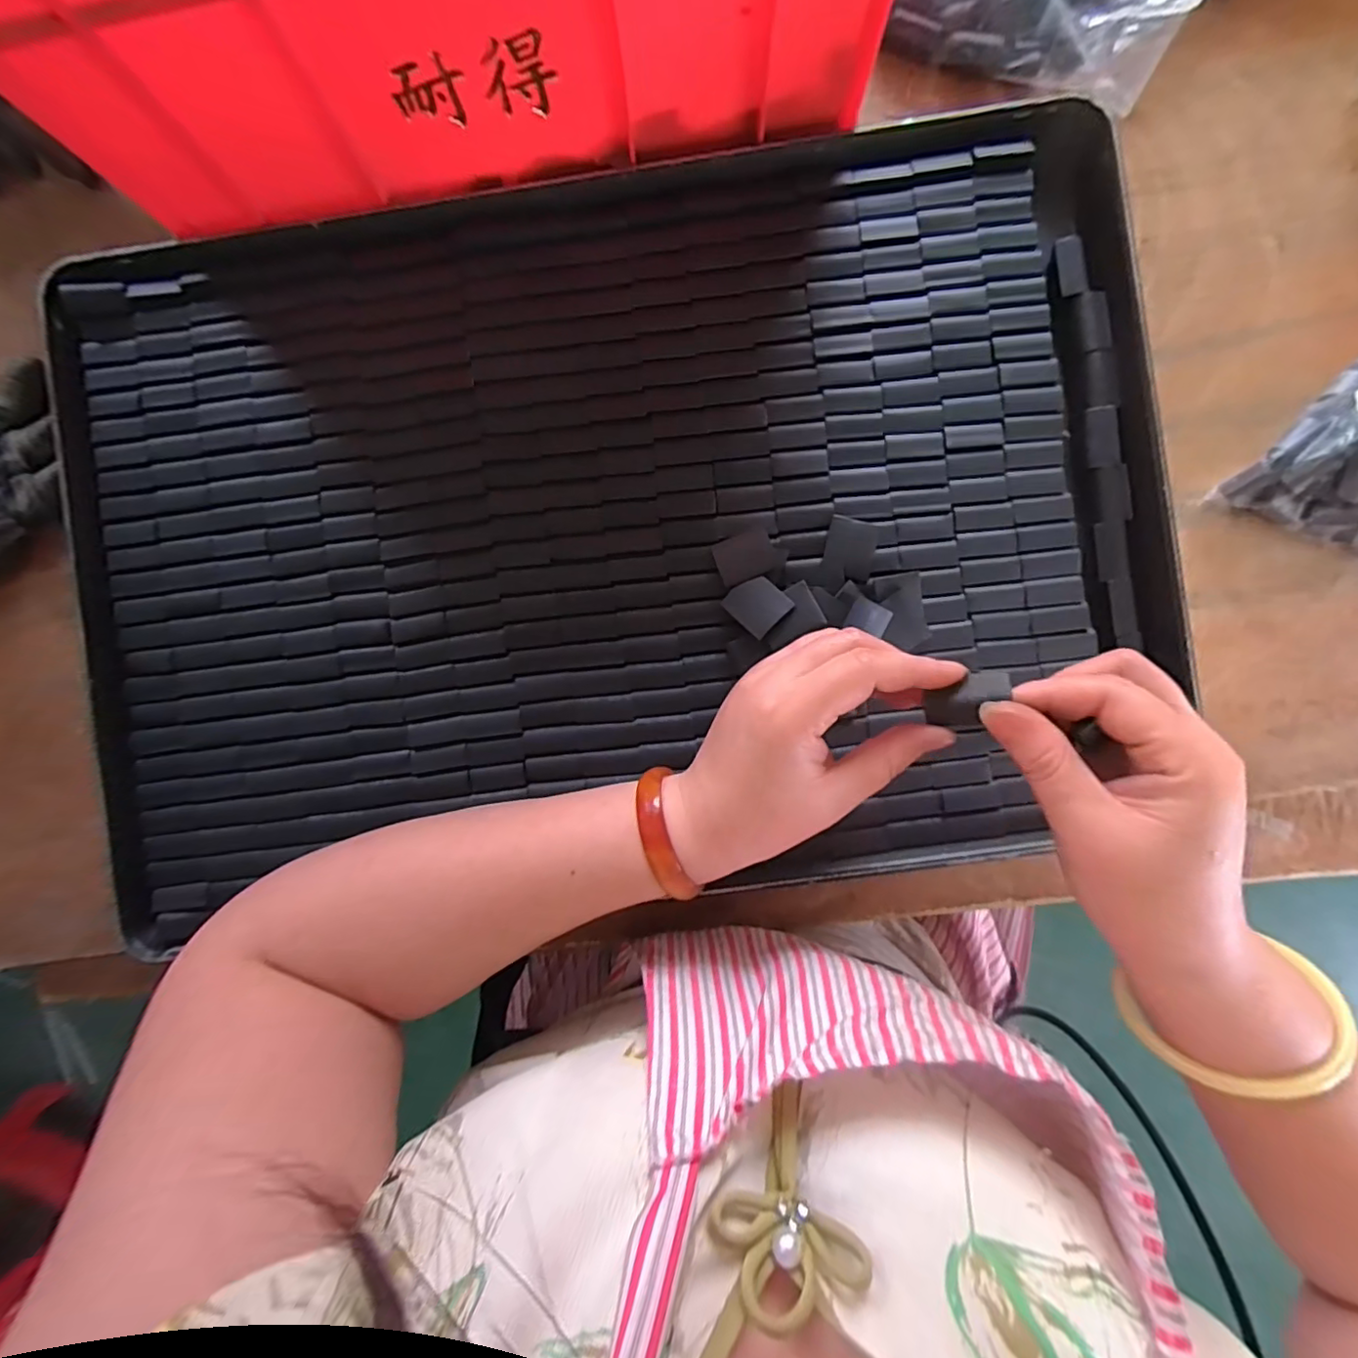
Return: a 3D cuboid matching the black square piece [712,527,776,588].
[{"bbox_3d":[0.036,-0.066,0.322,0.030,0.006,0.025,-21,89,2],"label":"black square piece"}]

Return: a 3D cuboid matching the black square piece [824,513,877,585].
[{"bbox_3d":[0.093,-0.070,0.321,0.026,0.005,0.033,14,90,2],"label":"black square piece"}]

